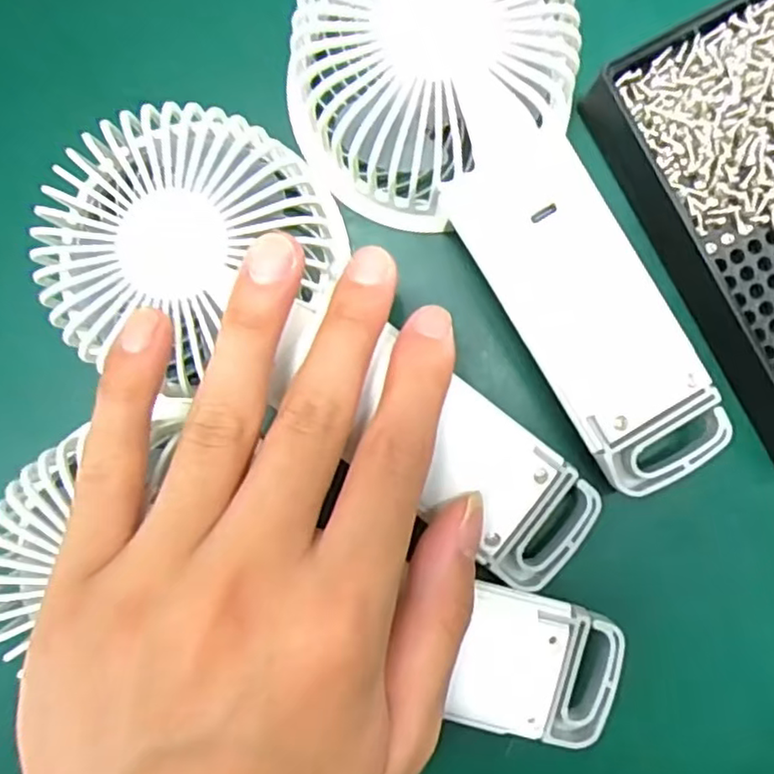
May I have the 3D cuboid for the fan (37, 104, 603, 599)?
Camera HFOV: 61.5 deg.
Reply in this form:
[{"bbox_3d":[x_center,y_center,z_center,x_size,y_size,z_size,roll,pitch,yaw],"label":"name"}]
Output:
[{"bbox_3d":[-0.015,-0.005,0.194,0.174,0.039,0.081,37,90,-8],"label":"fan"}]

